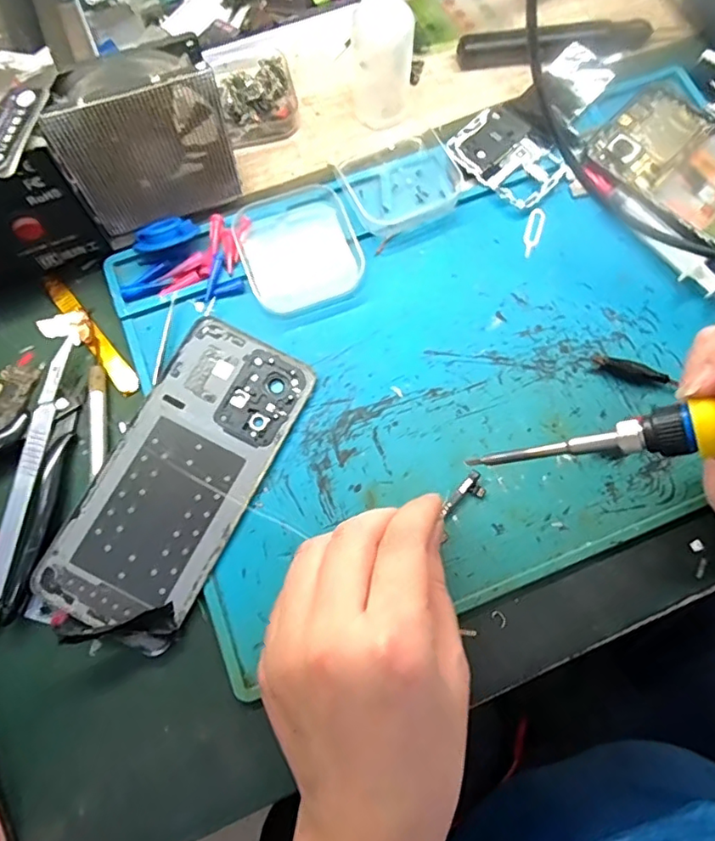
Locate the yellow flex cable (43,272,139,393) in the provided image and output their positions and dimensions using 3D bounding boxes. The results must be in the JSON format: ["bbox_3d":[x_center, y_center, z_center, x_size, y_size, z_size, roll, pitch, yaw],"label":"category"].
[{"bbox_3d":[-0.146,-0.048,0.306,0.012,0.005,0.084,-38,79,-10],"label":"yellow flex cable"}]

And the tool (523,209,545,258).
[{"bbox_3d":[0.102,-0.109,0.322,0.009,0.004,0.032,18,76,4],"label":"tool"}]

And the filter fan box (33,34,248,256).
[{"bbox_3d":[-0.107,-0.140,0.285,0.079,0.079,0.033,-23,77,-7],"label":"filter fan box"}]

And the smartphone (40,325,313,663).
[{"bbox_3d":[-0.086,0.028,0.276,0.070,0.012,0.160,26,77,6],"label":"smartphone"}]

